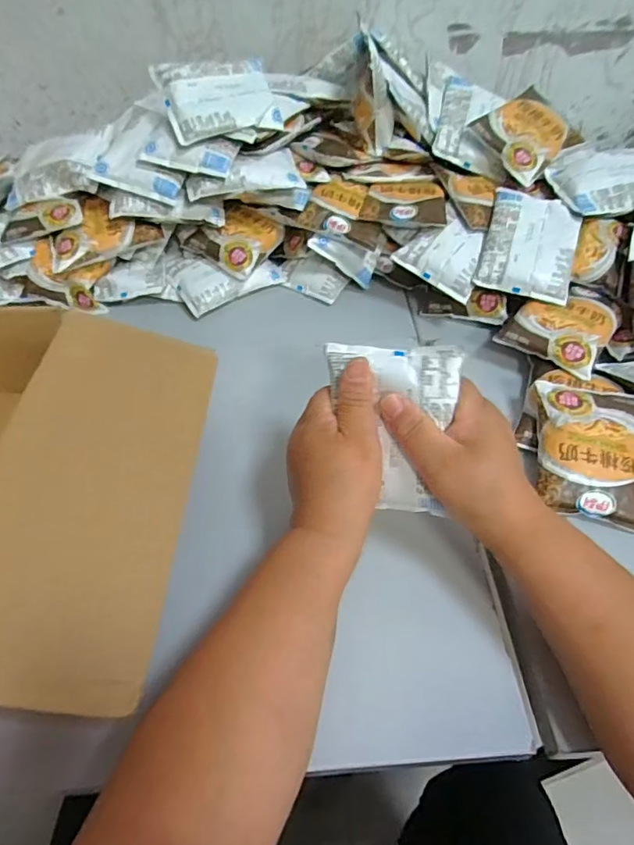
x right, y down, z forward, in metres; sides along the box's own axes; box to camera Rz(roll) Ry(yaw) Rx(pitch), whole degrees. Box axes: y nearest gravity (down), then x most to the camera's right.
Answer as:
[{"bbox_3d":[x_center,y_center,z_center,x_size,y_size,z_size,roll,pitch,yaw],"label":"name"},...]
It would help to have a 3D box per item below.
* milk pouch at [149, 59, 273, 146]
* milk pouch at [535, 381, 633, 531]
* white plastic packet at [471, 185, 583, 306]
[{"bbox_3d":[-0.104,-0.347,0.552,0.115,0.011,0.087,-21,83,-17],"label":"milk pouch"},{"bbox_3d":[0.239,0.025,0.450,0.089,0.035,0.120,7,50,7],"label":"milk pouch"},{"bbox_3d":[0.230,-0.194,0.561,0.095,0.015,0.122,15,74,14],"label":"white plastic packet"}]

